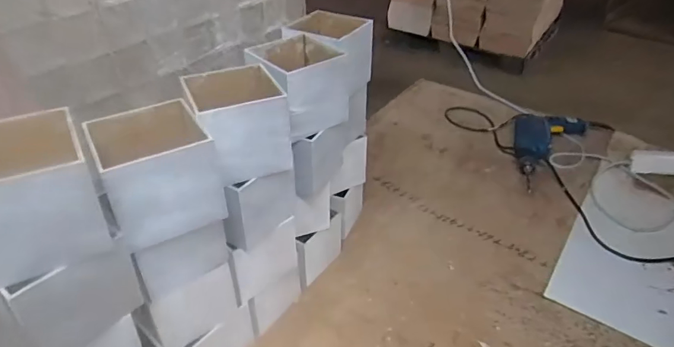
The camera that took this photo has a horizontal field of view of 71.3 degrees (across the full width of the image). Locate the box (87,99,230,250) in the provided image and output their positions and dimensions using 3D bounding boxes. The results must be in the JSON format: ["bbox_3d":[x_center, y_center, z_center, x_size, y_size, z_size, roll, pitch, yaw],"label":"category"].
[{"bbox_3d":[-0.205,-0.005,0.530,0.117,0.113,0.116,-20,41,-26],"label":"box"}]

